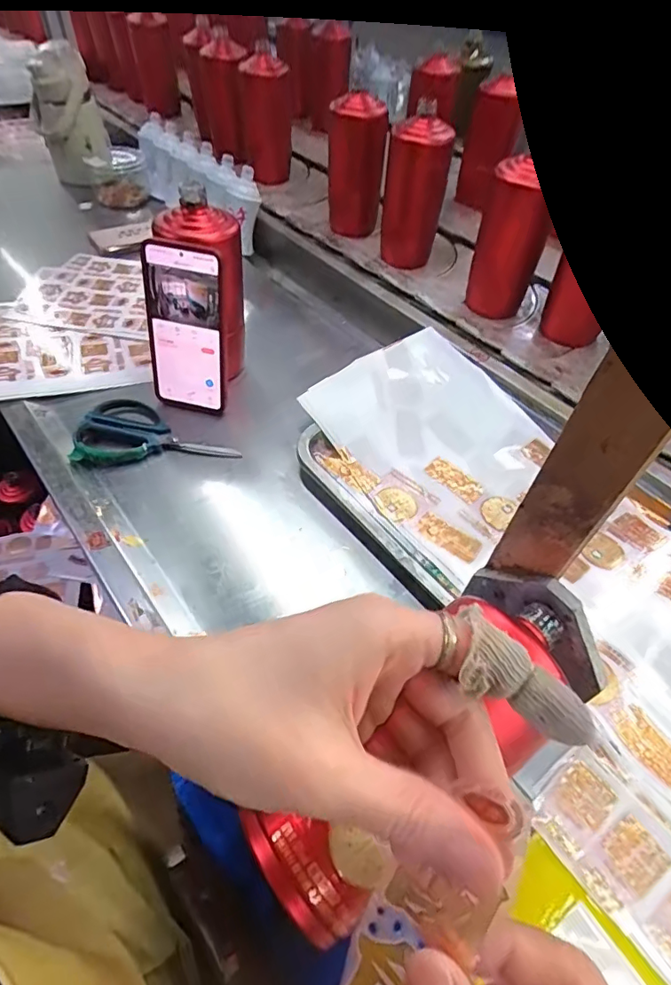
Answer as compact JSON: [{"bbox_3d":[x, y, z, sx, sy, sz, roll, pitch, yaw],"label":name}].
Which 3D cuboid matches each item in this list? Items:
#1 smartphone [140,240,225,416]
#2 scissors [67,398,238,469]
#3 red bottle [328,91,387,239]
[{"bbox_3d":[-0.156,-0.164,0.515,0.084,0.161,0.016,14,35,8],"label":"smartphone"},{"bbox_3d":[-0.182,-0.069,0.523,0.158,0.016,0.096,-1,51,-3],"label":"scissors"},{"bbox_3d":[0.030,-0.505,0.785,0.082,0.164,0.073,3,51,0],"label":"red bottle"}]

